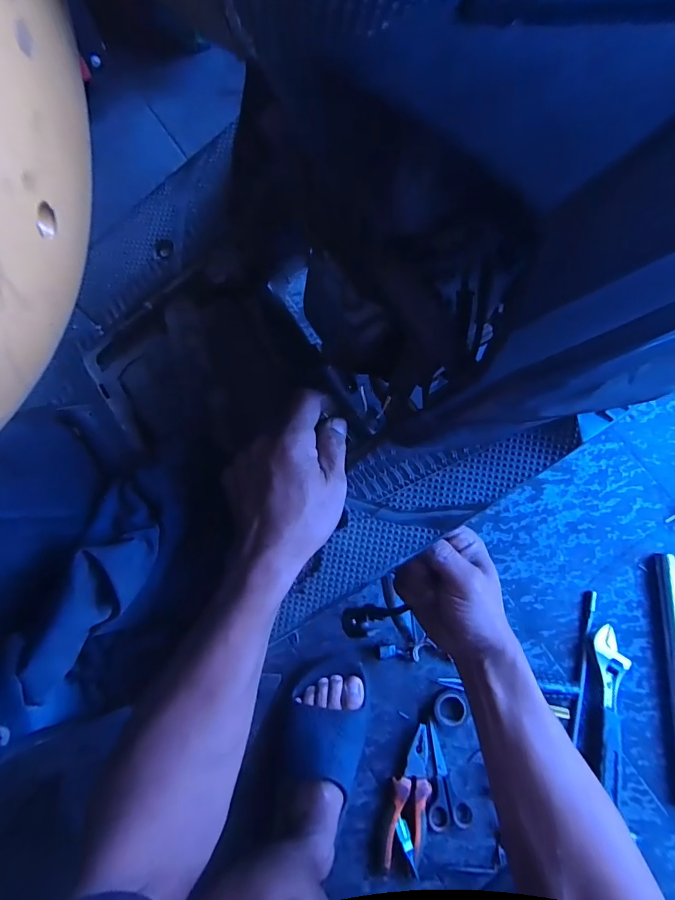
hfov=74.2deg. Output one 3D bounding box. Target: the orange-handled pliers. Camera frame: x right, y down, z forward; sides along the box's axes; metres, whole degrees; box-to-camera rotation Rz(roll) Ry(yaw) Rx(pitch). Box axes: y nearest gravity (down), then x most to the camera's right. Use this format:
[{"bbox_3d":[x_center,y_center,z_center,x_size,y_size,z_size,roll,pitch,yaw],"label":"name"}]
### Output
[{"bbox_3d":[0.098,0.457,0.591,0.048,0.015,0.163,10,78,2],"label":"orange-handled pliers"}]

